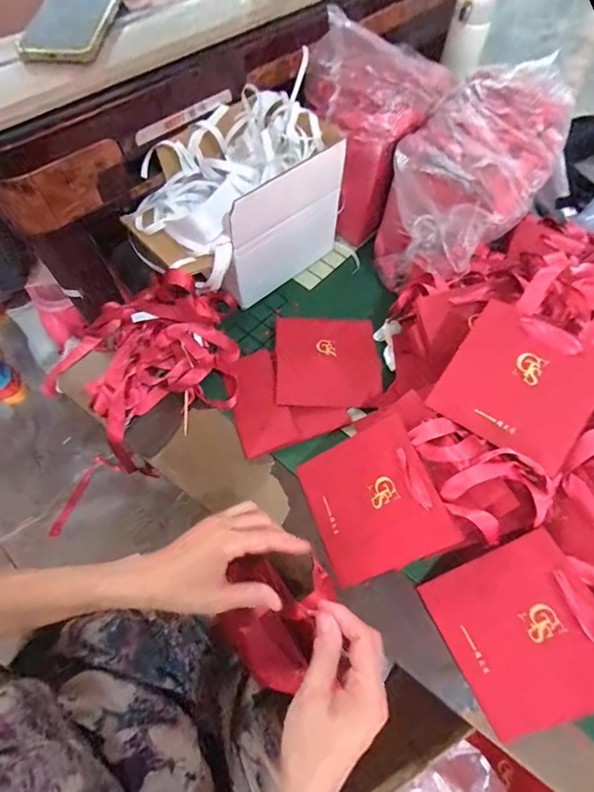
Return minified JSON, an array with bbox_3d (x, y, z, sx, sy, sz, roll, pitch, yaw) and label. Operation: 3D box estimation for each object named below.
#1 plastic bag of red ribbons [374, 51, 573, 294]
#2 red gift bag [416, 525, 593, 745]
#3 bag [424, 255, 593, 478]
[{"bbox_3d":[0.243,-0.299,0.574,0.174,0.172,0.308,32,66,15],"label":"plastic bag of red ribbons"},{"bbox_3d":[0.223,0.216,0.375,0.161,0.013,0.141,-34,63,13],"label":"red gift bag"},{"bbox_3d":[0.251,-0.036,0.419,0.142,0.012,0.197,34,87,14],"label":"bag"}]

